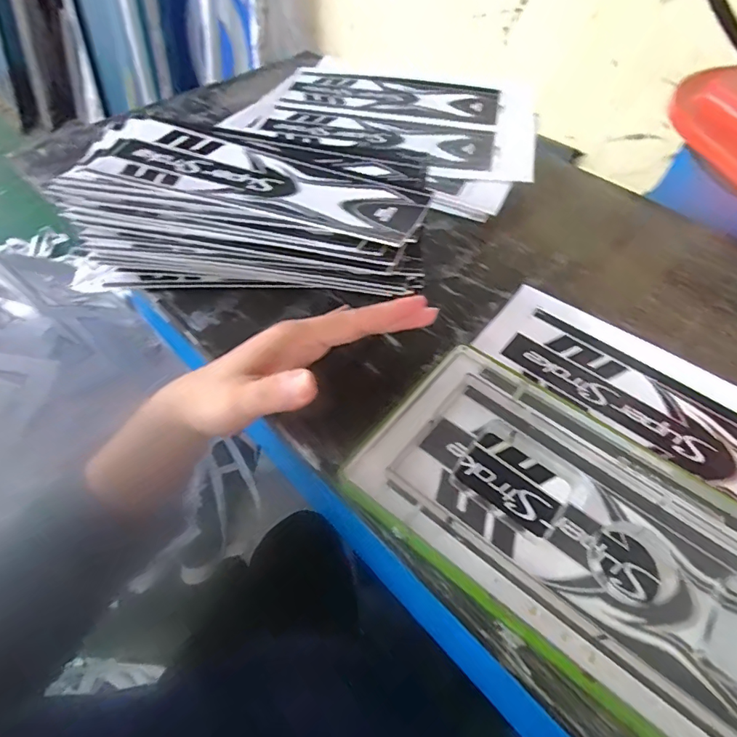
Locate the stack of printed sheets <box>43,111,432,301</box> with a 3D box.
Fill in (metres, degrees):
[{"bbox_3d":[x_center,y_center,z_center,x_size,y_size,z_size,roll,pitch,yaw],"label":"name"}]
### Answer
[{"bbox_3d":[-0.103,-0.136,0.383,0.303,0.071,0.120,10,53,5],"label":"stack of printed sheets"}]

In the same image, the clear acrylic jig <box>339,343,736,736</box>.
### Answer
[{"bbox_3d":[0.144,0.105,0.247,0.308,0.029,0.145,36,60,24],"label":"clear acrylic jig"}]

